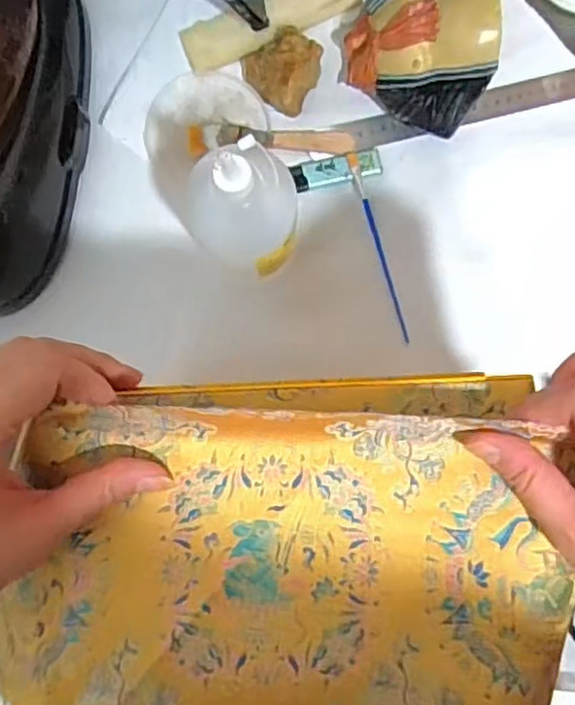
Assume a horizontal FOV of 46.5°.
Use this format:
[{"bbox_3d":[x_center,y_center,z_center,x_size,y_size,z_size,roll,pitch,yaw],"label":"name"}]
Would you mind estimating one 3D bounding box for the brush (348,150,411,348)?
[{"bbox_3d":[0.075,-0.087,0.551,0.009,0.004,0.163,-15,87,-1],"label":"brush"}]

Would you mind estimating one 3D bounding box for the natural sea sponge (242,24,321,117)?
[{"bbox_3d":[-0.005,-0.231,0.545,0.065,0.037,0.059,41,88,2],"label":"natural sea sponge"}]

